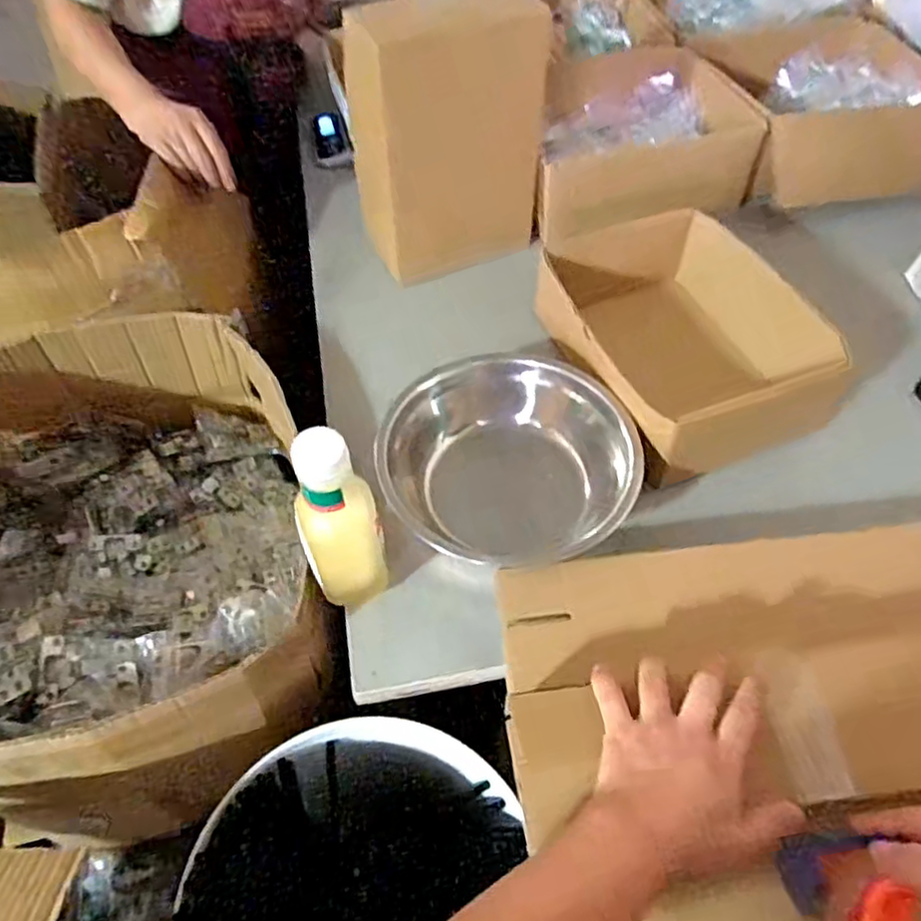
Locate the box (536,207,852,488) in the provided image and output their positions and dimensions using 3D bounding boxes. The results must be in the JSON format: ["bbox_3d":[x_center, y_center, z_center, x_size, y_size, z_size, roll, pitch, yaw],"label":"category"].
[{"bbox_3d":[0.245,-0.136,0.771,0.244,0.104,0.324,-17,55,-12],"label":"box"}]

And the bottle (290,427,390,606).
[{"bbox_3d":[-0.097,0.054,0.558,0.068,0.194,0.051,-24,57,-16],"label":"bottle"}]

